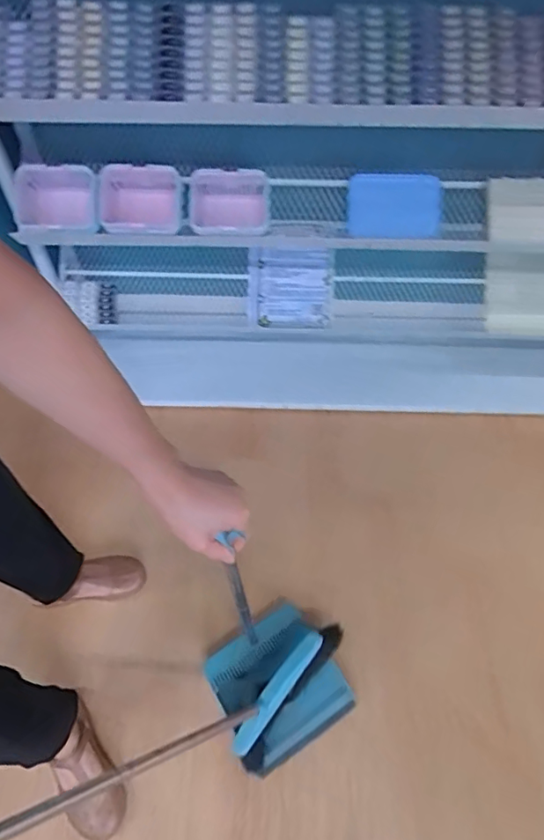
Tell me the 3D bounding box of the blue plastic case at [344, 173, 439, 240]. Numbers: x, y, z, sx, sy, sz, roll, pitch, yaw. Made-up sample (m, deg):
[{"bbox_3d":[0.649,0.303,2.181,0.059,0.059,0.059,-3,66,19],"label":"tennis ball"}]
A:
[{"bbox_3d":[0.281,-0.482,1.186,0.216,0.119,0.061,3,55,3],"label":"blue plastic case"}]

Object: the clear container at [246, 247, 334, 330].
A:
[{"bbox_3d":[0.050,-0.340,1.352,0.220,0.187,0.126,5,55,5],"label":"clear container"}]

